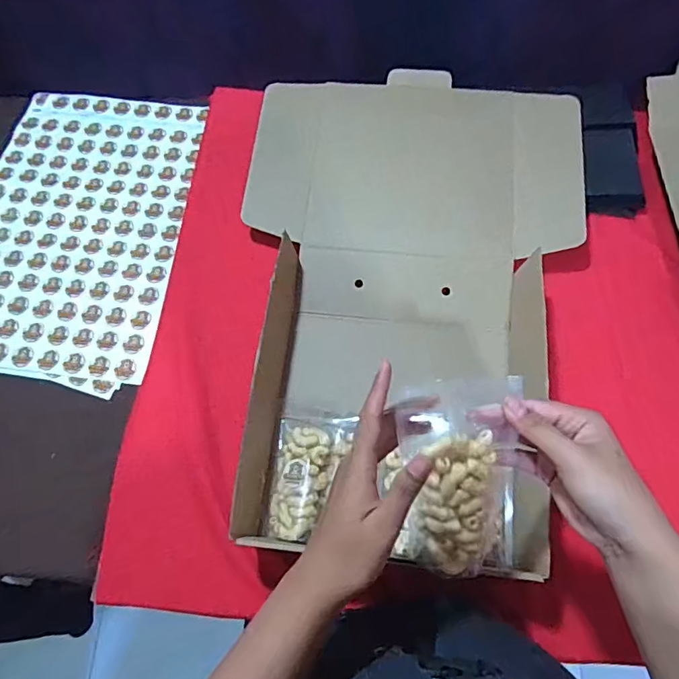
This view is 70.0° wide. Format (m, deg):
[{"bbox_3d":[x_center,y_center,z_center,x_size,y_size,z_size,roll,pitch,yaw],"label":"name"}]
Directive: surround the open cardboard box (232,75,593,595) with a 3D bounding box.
[{"bbox_3d":[0.091,-0.113,0.654,0.478,0.104,0.667,5,68,5],"label":"open cardboard box"}]

